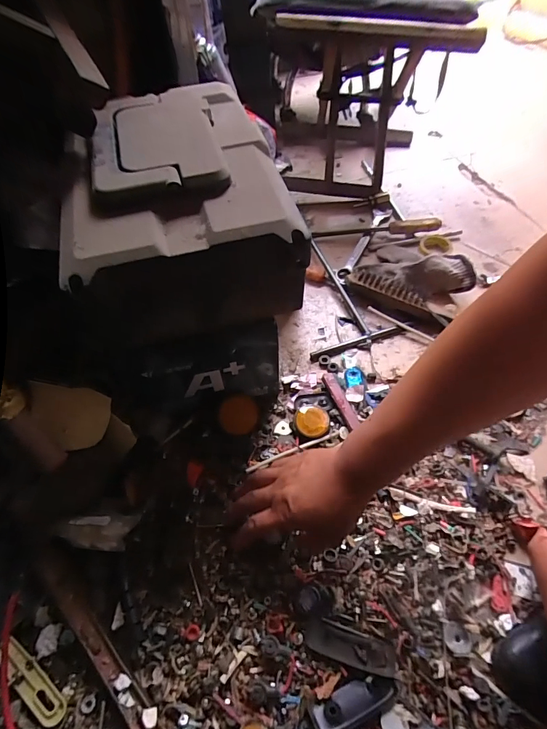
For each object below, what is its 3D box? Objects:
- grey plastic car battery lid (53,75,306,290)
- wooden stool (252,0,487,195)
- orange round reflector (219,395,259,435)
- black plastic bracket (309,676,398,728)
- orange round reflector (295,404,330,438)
[{"bbox_3d":[-0.106,-0.209,0.374,0.201,0.031,0.280,-14,56,-9],"label":"grey plastic car battery lid"},{"bbox_3d":[0.161,-0.554,0.752,0.326,0.331,0.295,7,55,6],"label":"wooden stool"},{"bbox_3d":[-0.046,0.066,0.500,0.049,0.004,0.049,1,87,-11],"label":"orange round reflector"},{"bbox_3d":[0.073,0.300,0.339,0.080,0.020,0.026,-17,56,-10],"label":"black plastic bracket"},{"bbox_3d":[0.051,0.071,0.494,0.043,0.015,0.049,1,55,2],"label":"orange round reflector"}]

